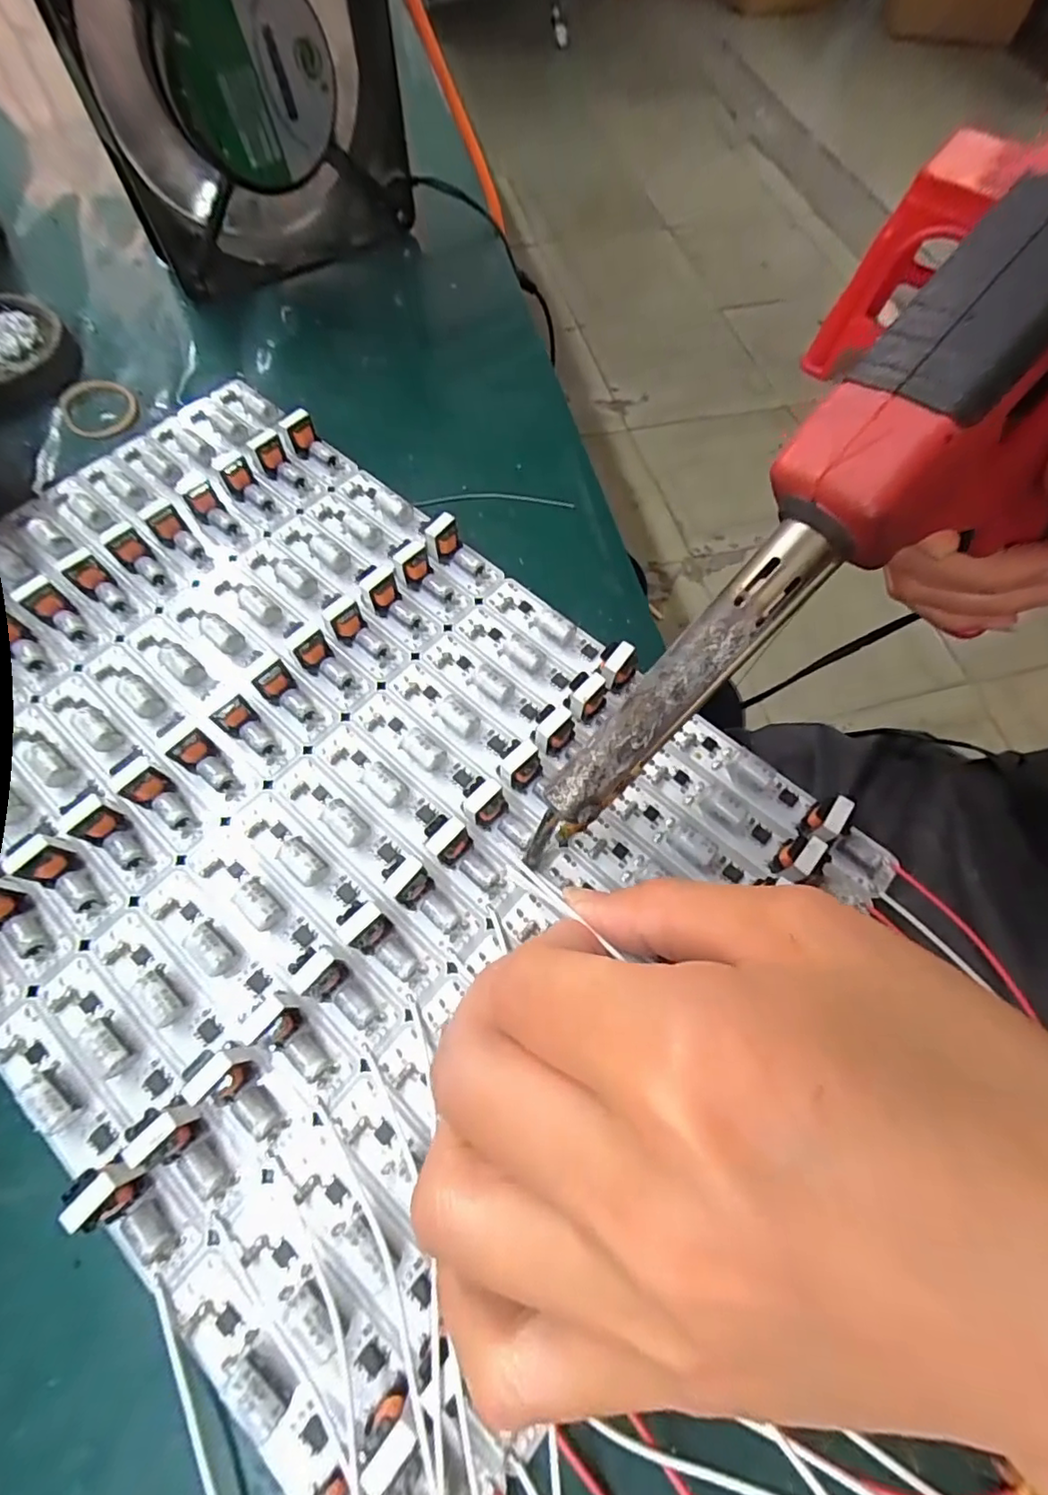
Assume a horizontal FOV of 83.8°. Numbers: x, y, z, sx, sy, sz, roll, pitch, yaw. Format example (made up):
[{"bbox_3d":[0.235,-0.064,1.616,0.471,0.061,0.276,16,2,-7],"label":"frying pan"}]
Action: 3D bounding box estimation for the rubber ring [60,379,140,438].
[{"bbox_3d":[-0.176,-0.141,0.241,0.028,0.004,0.035,-31,71,-15],"label":"rubber ring"}]

